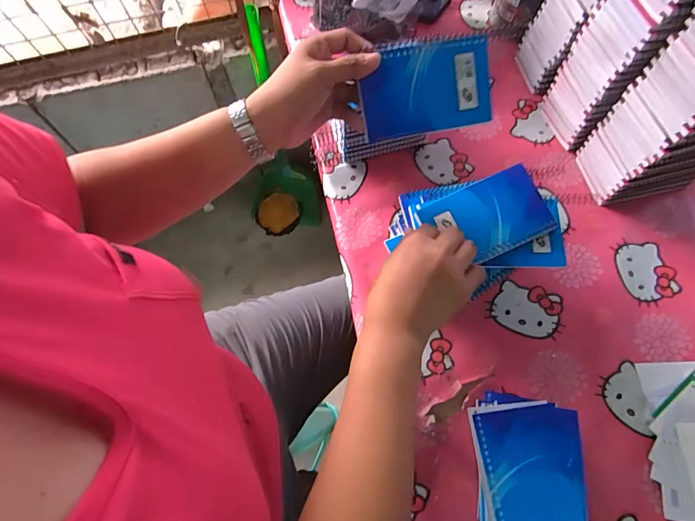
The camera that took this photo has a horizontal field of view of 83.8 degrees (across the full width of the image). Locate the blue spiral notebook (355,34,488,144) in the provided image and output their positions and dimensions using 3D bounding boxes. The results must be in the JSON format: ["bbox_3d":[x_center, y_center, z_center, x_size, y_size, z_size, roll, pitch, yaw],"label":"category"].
[{"bbox_3d":[0.077,-0.168,0.378,0.131,0.010,0.082,-12,111,-6],"label":"blue spiral notebook"}]

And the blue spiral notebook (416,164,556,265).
[{"bbox_3d":[0.152,-0.047,0.426,0.122,0.011,0.086,-26,79,7],"label":"blue spiral notebook"}]

